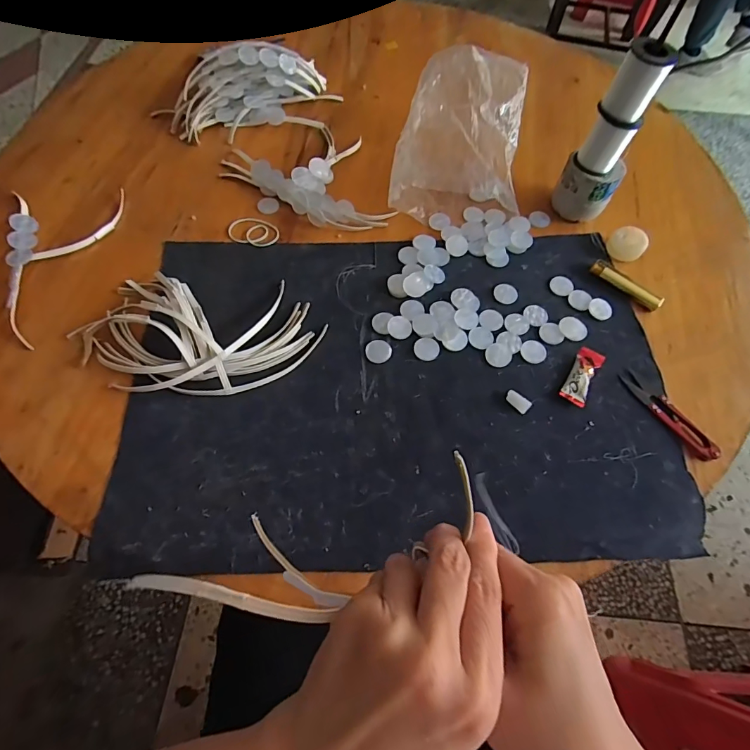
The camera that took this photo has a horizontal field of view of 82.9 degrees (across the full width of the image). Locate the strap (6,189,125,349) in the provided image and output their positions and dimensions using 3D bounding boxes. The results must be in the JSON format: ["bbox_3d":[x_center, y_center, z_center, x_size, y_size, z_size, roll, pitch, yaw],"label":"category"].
[{"bbox_3d":[-0.361,-0.128,0.453,0.119,0.009,0.211,5,62,0],"label":"strap"}]

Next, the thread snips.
[{"bbox_3d":[0.281,0.035,0.405,0.026,0.007,0.102,-30,67,-16],"label":"thread snips"}]

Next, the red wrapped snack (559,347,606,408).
[{"bbox_3d":[0.203,0.001,0.415,0.024,0.012,0.061,29,65,12],"label":"red wrapped snack"}]

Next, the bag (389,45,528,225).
[{"bbox_3d":[0.105,-0.292,0.522,0.143,0.088,0.208,8,63,2],"label":"bag"}]

